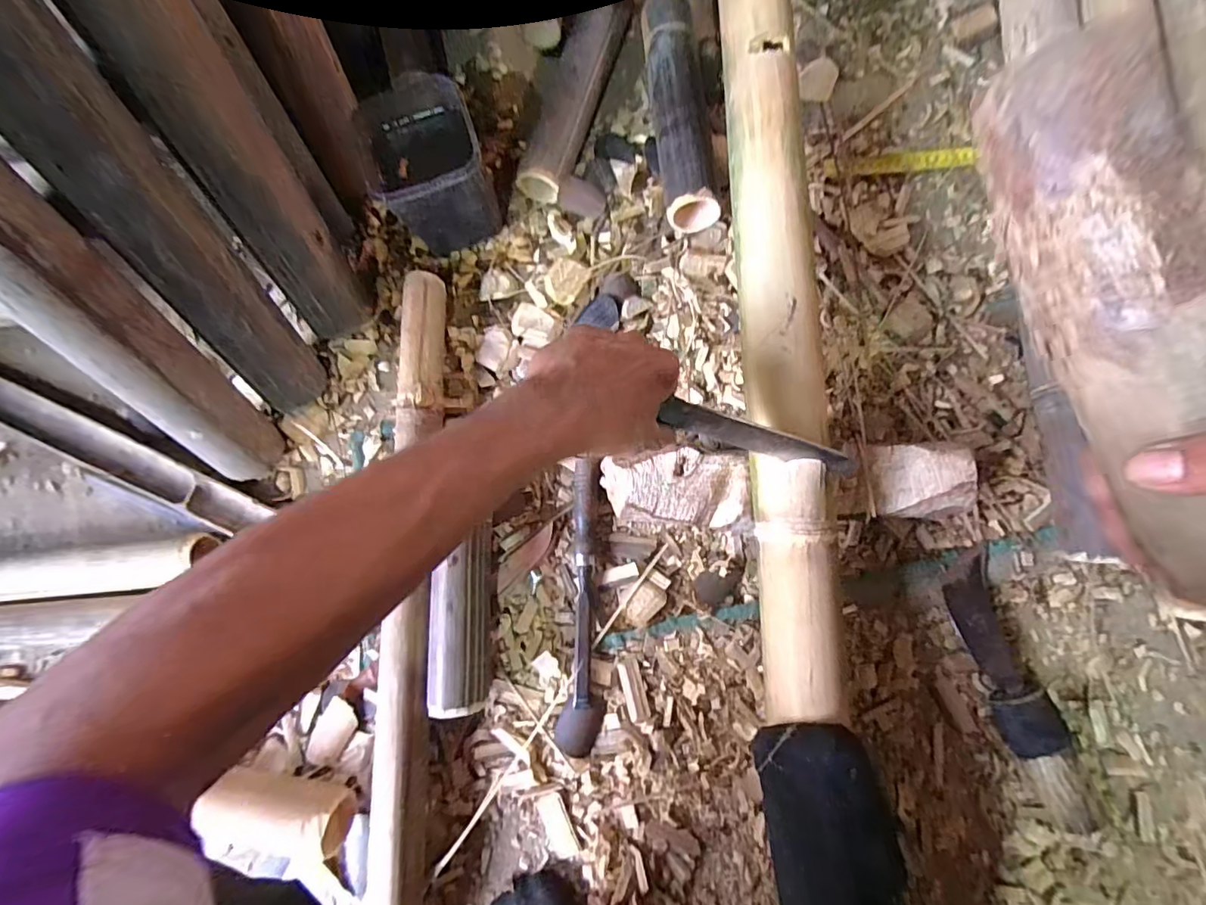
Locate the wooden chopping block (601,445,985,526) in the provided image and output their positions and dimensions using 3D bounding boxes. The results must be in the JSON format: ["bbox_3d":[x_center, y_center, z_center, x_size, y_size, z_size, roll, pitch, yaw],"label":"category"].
[{"bbox_3d":[0.170,0.032,0.498,0.333,0.058,0.076,-1,81,4],"label":"wooden chopping block"}]

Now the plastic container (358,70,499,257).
[{"bbox_3d":[-0.171,-0.287,0.535,0.105,0.125,0.112,-1,81,4],"label":"plastic container"}]

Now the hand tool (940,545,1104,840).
[{"bbox_3d":[0.377,0.211,0.467,0.051,0.040,0.229,-16,80,2],"label":"hand tool"}]

